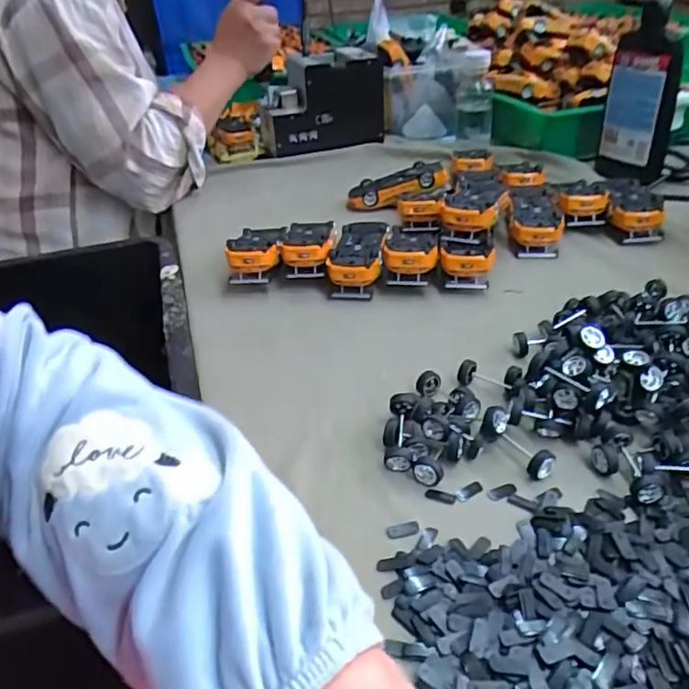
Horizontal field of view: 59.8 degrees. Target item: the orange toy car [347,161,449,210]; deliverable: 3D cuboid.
[{"bbox_3d":[0.068,-0.203,0.771,0.127,0.029,0.041,-15,34,11],"label":"orange toy car"}]

